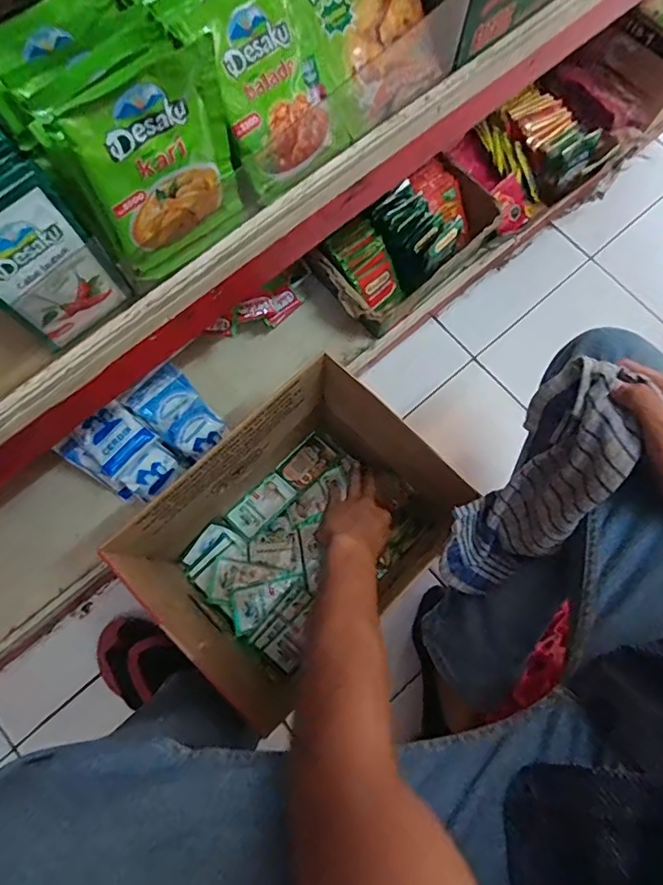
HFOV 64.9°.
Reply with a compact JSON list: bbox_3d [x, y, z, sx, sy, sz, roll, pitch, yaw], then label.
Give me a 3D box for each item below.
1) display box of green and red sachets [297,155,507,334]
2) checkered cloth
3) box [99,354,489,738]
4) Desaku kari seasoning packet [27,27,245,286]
[{"bbox_3d":[0.117,-0.305,0.802,0.287,0.102,0.163,-34,78,-10],"label":"display box of green and red sachets"},{"bbox_3d":[0.184,0.052,0.488,0.084,0.264,0.059,26,36,5],"label":"checkered cloth"},{"bbox_3d":[-0.043,0.118,0.656,0.319,0.262,0.240,-41,80,-12],"label":"box"},{"bbox_3d":[-0.097,-0.154,0.303,0.092,0.116,0.017,-37,79,-11],"label":"Desaku kari seasoning packet"}]

